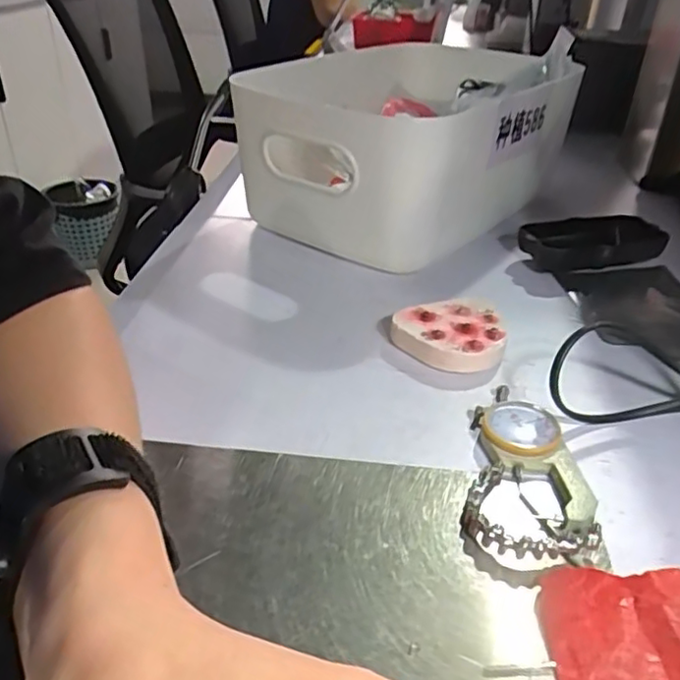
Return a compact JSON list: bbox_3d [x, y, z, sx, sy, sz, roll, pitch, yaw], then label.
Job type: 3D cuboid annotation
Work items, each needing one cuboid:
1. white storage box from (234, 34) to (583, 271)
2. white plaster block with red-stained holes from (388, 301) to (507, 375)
[{"bbox_3d":[0.068,-0.175,0.558,0.200,0.131,0.296,23,39,29],"label":"white storage box"},{"bbox_3d":[0.070,-0.002,0.391,0.057,0.020,0.063,-26,42,-34],"label":"white plaster block with red-stained holes"}]

